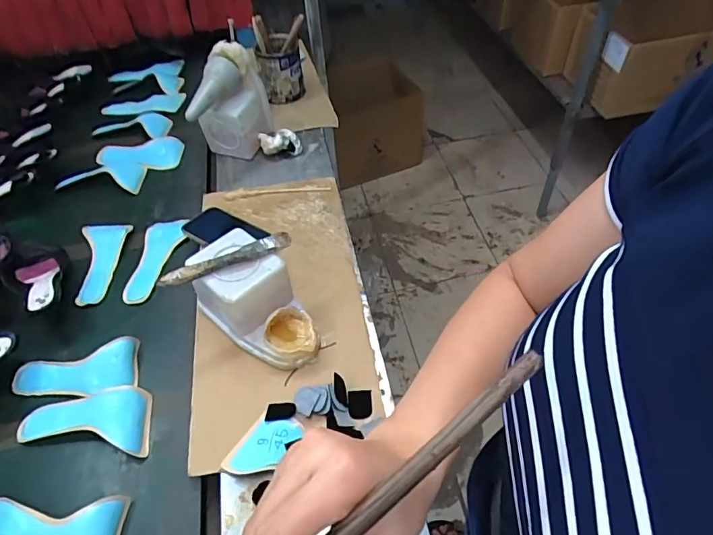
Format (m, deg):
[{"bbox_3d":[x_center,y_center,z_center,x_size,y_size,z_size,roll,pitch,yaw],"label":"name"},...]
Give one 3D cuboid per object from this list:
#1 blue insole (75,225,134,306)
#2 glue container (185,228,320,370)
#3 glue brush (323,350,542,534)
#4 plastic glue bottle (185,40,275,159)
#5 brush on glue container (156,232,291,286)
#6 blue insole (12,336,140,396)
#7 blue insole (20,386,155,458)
[{"bbox_3d":[-0.453,-0.011,0.828,0.073,0.026,0.172,-8,50,-2],"label":"blue insole"},{"bbox_3d":[-0.135,0.050,0.651,0.184,0.113,0.104,34,60,28],"label":"glue container"},{"bbox_3d":[-0.021,0.131,0.206,0.270,0.008,0.016,-41,56,-3],"label":"glue brush"},{"bbox_3d":[-0.244,-0.313,0.909,0.110,0.198,0.142,6,51,10],"label":"plastic glue bottle"},{"bbox_3d":[-0.174,-0.013,0.630,0.174,0.022,0.024,-24,52,-15],"label":"brush on glue container"},{"bbox_3d":[-0.414,0.155,0.681,0.195,0.046,0.084,-10,50,-4],"label":"blue insole"},{"bbox_3d":[-0.368,0.204,0.636,0.187,0.023,0.084,0,50,4],"label":"blue insole"}]

